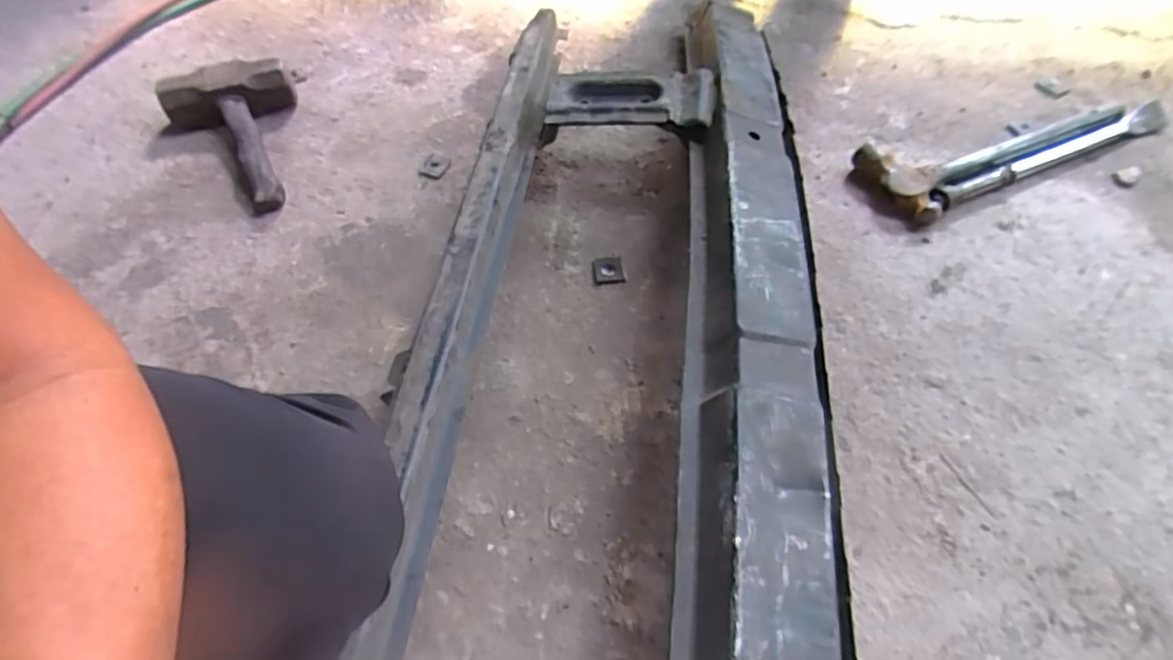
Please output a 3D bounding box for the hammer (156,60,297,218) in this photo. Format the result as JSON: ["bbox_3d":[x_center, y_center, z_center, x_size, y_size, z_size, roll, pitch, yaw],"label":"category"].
[{"bbox_3d":[-0.432,-0.251,0.788,0.163,0.067,0.237,-27,59,-16],"label":"hammer"}]

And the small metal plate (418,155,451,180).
[{"bbox_3d":[-0.194,-0.210,0.804,0.031,0.007,0.046,11,56,9],"label":"small metal plate"}]

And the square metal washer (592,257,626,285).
[{"bbox_3d":[0.024,-0.065,0.695,0.033,0.008,0.036,-8,55,-4],"label":"square metal washer"}]

